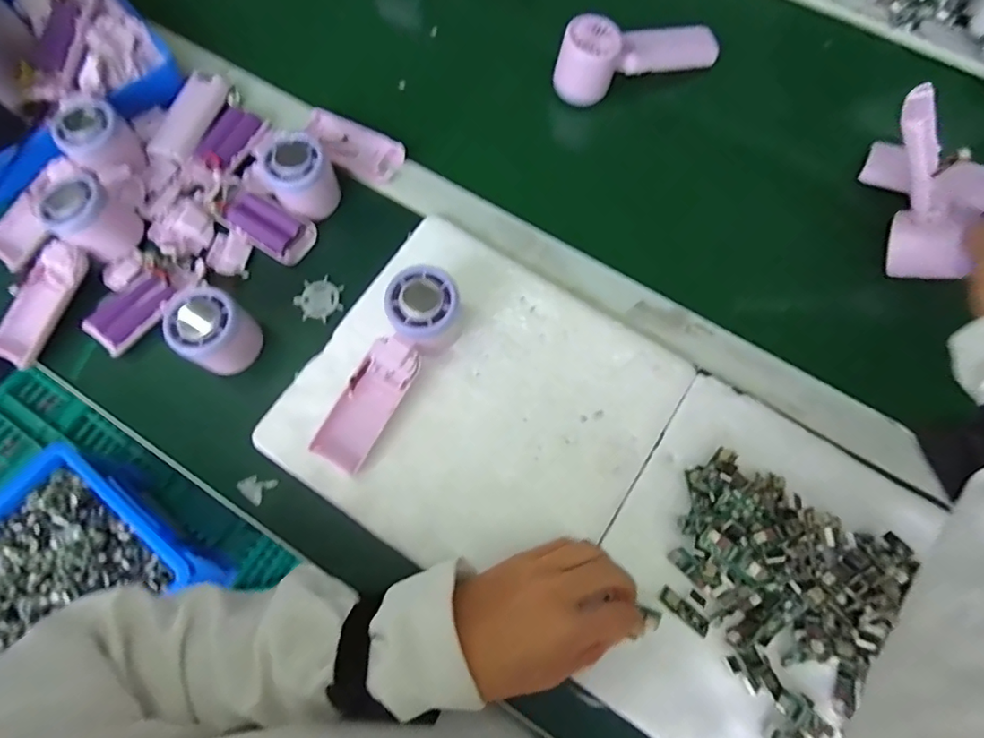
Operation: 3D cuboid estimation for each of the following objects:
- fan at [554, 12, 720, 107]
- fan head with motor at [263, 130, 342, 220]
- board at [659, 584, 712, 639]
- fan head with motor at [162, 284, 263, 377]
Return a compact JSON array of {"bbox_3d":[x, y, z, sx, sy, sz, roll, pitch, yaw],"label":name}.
[{"bbox_3d":[0.141,-0.317,0.519,0.167,0.057,0.051,-18,72,-5],"label":"fan"},{"bbox_3d":[-0.170,-0.171,0.471,0.053,0.055,0.053,-32,74,-9],"label":"fan head with motor"},{"bbox_3d":[0.137,0.172,0.372,0.039,0.006,0.012,39,77,13],"label":"board"},{"bbox_3d":[-0.228,-0.032,0.428,0.059,0.059,0.054,0,72,1],"label":"fan head with motor"}]

